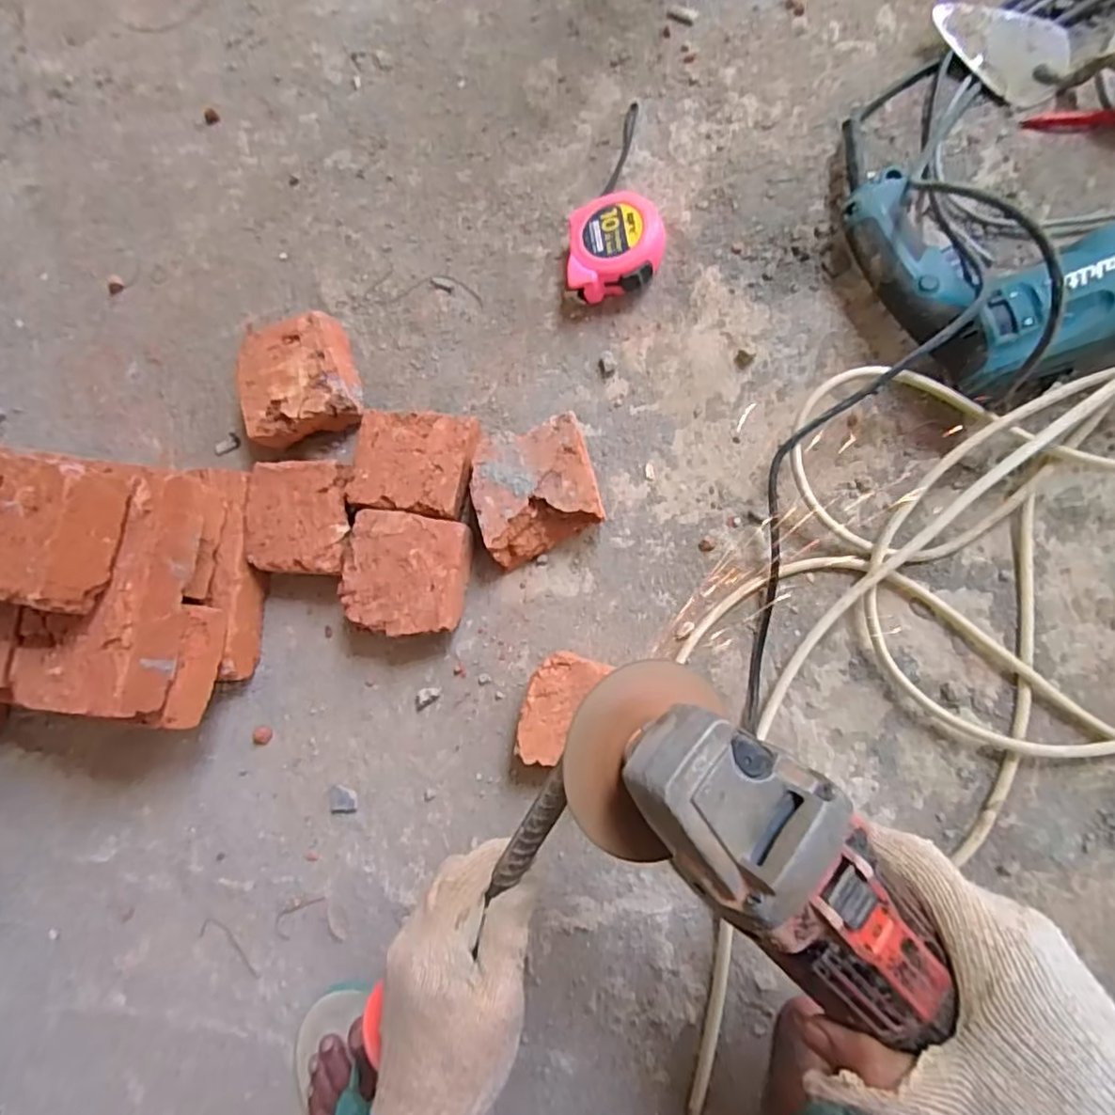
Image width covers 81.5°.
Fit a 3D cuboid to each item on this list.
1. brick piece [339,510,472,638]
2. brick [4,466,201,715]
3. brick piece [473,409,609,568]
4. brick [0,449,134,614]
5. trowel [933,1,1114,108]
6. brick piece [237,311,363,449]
[{"bbox_3d":[-0.135,0.017,0.598,0.111,0.055,0.107,-1,82,10],"label":"brick piece"},{"bbox_3d":[-0.362,0.025,0.531,0.099,0.052,0.198,10,84,11],"label":"brick"},{"bbox_3d":[-0.017,-0.059,0.587,0.109,0.052,0.109,-17,78,8],"label":"brick piece"},{"bbox_3d":[-0.432,-0.029,0.494,0.182,0.056,0.111,10,84,11],"label":"brick"},{"bbox_3d":[0.455,-0.415,0.545,0.279,0.059,0.071,38,89,28],"label":"trowel"},{"bbox_3d":[-0.256,-0.171,0.645,0.107,0.064,0.104,-1,82,10],"label":"brick piece"}]

